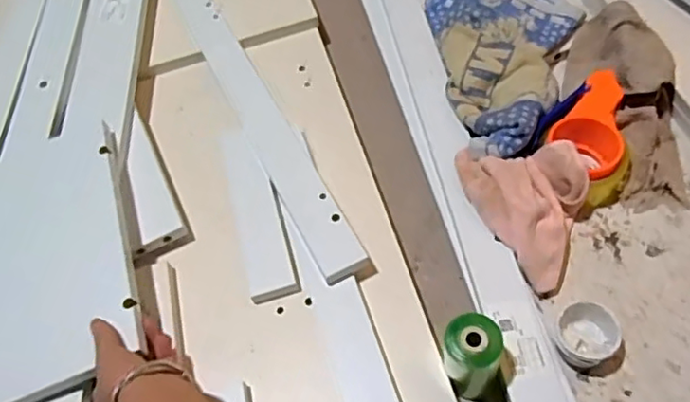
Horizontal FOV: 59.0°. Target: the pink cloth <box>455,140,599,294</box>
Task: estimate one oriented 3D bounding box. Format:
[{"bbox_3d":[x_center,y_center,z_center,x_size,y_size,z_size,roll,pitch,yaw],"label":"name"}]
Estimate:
[{"bbox_3d":[0.206,-0.007,0.668,0.129,0.052,0.174,-28,60,-14],"label":"pink cloth"}]

